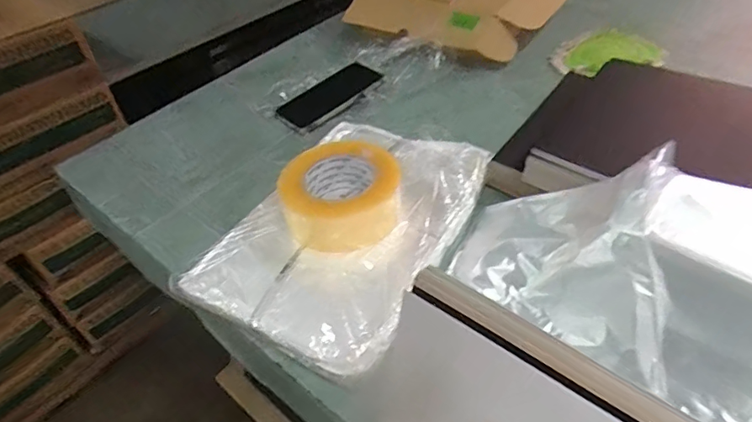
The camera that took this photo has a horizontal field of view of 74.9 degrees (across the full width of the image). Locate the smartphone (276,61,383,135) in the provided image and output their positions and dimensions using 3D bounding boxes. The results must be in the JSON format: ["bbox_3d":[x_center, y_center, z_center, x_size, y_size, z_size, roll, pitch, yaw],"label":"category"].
[{"bbox_3d":[-0.074,-0.180,0.760,0.158,0.010,0.080,-42,59,-19],"label":"smartphone"}]

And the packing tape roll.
[{"bbox_3d":[-0.038,-0.019,0.538,0.121,0.055,0.112,-3,46,3],"label":"packing tape roll"}]

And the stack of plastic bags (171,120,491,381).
[{"bbox_3d":[-0.033,0.009,0.546,0.229,0.031,0.313,20,51,24],"label":"stack of plastic bags"}]

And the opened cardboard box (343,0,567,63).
[{"bbox_3d":[0.109,-0.362,0.867,0.366,0.095,0.251,31,56,31],"label":"opened cardboard box"}]

